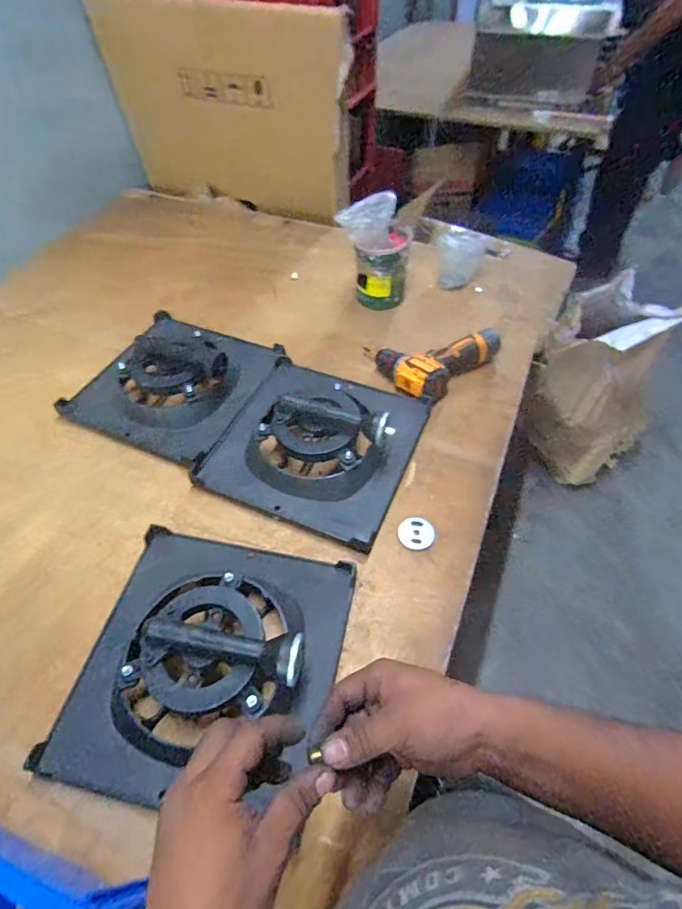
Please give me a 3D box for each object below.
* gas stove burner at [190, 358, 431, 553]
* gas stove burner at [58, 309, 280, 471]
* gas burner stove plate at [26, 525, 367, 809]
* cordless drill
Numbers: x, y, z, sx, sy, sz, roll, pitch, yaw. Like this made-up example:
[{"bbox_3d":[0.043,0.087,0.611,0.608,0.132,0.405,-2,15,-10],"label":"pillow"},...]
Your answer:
[{"bbox_3d":[-0.035,-0.053,0.737,0.291,0.096,0.310,19,55,16],"label":"gas stove burner"},{"bbox_3d":[-0.287,-0.145,0.826,0.292,0.074,0.297,23,56,16],"label":"gas stove burner"},{"bbox_3d":[-0.151,0.221,0.531,0.284,0.107,0.283,9,53,9],"label":"gas burner stove plate"},{"bbox_3d":[0.162,-0.194,0.856,0.203,0.052,0.178,-34,58,-22],"label":"cordless drill"}]

